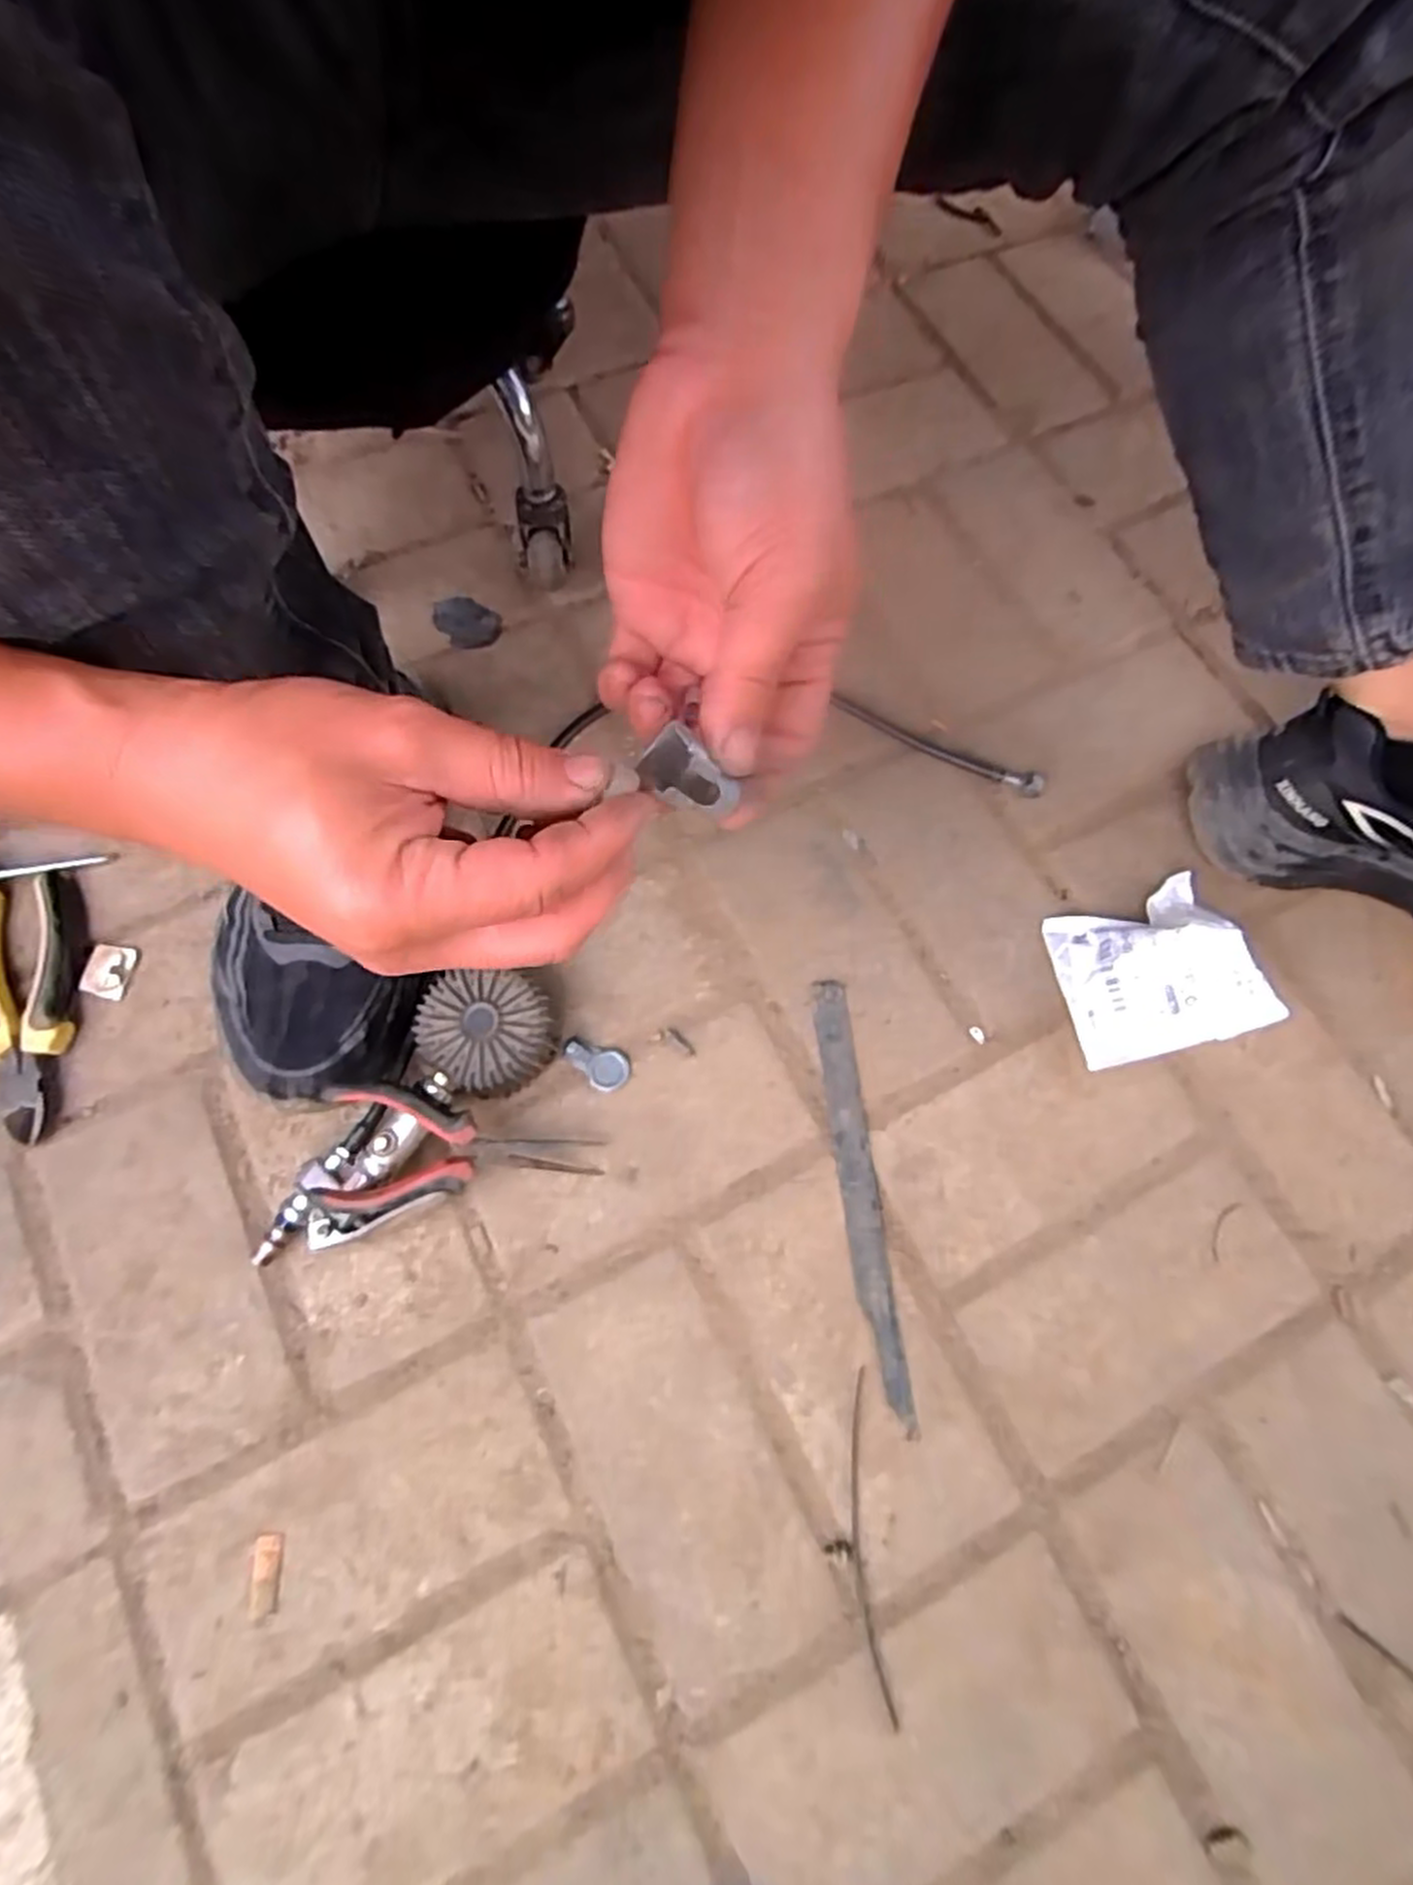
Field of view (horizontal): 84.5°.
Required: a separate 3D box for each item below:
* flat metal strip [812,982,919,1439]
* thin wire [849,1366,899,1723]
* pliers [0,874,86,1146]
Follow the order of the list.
[{"bbox_3d":[0.083,0.135,0.429,0.022,0.004,0.230,-5,72,-4],"label":"flat metal strip"},{"bbox_3d":[0.077,0.290,0.378,0.014,0.004,0.147,-1,72,-3],"label":"thin wire"},{"bbox_3d":[-0.389,0.035,0.438,0.060,0.019,0.147,-8,72,-5],"label":"pliers"}]

